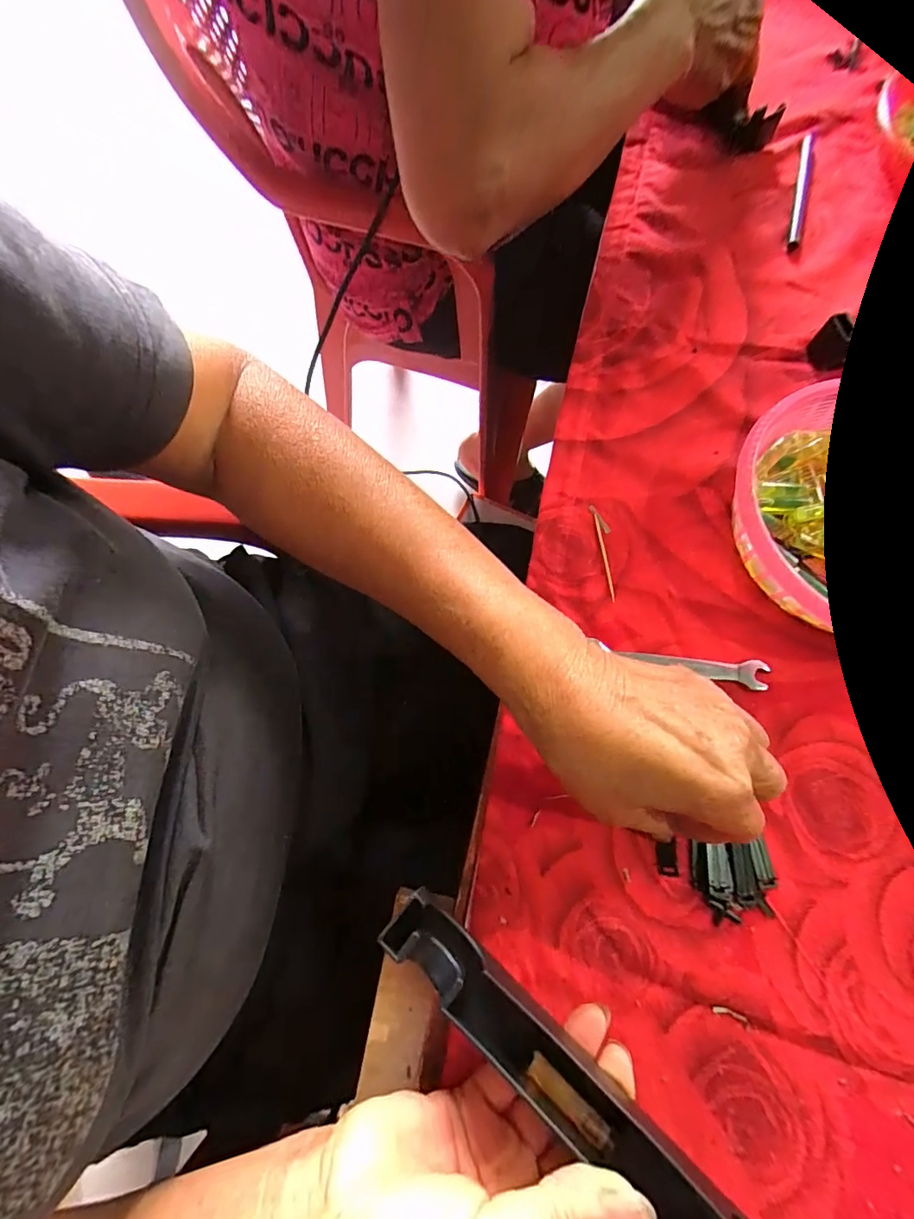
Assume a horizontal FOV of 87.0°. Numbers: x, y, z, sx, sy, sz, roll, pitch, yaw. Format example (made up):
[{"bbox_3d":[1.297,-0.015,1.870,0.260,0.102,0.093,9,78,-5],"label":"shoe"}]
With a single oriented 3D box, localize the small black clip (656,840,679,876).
[{"bbox_3d":[0.115,0.136,0.264,0.010,0.005,0.017,3,72,0],"label":"small black clip"}]

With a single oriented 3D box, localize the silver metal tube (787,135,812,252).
[{"bbox_3d":[0.303,-0.368,0.425,0.012,0.009,0.149,18,73,5],"label":"silver metal tube"}]

